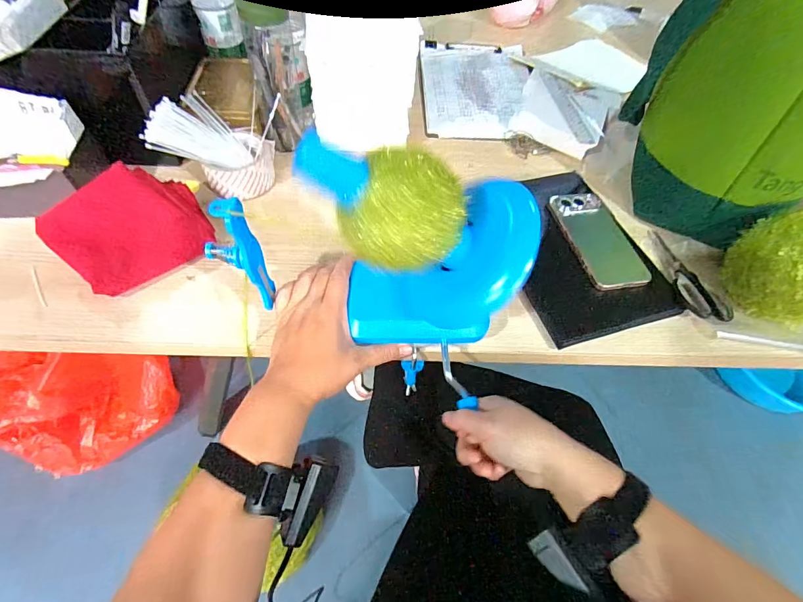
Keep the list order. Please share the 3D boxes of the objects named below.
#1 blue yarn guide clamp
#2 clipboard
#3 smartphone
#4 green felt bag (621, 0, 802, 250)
[{"bbox_3d":[-0.146,-0.036,0.355,0.045,0.120,0.035,-23,60,-20],"label":"blue yarn guide clamp"},{"bbox_3d":[0.145,-0.409,0.750,0.214,0.013,0.315,3,55,-3],"label":"clipboard"},{"bbox_3d":[0.256,-0.081,0.517,0.085,0.008,0.155,-7,59,-11],"label":"smartphone"},{"bbox_3d":[0.450,-0.251,0.494,0.271,0.280,0.244,36,60,19],"label":"green felt bag"}]

